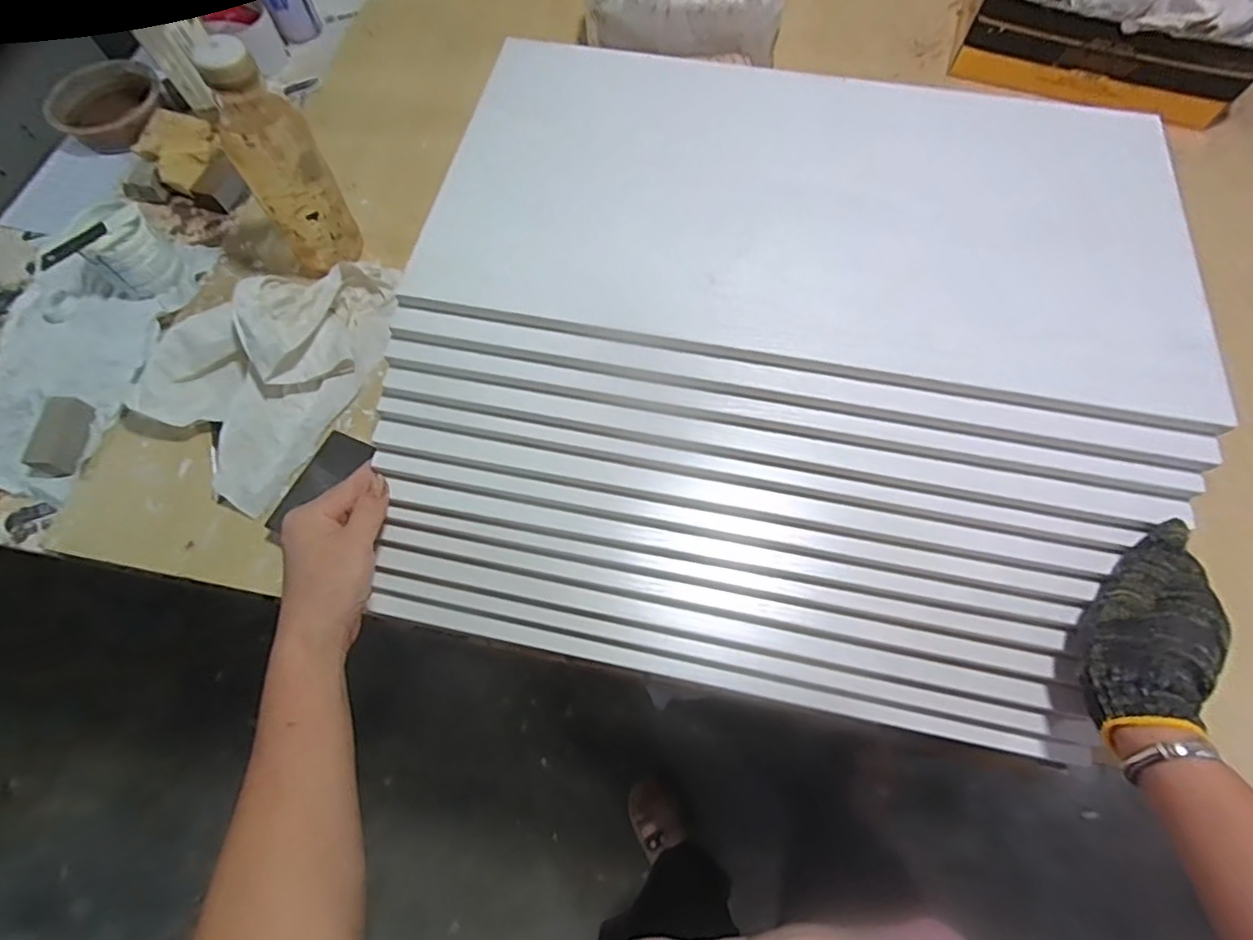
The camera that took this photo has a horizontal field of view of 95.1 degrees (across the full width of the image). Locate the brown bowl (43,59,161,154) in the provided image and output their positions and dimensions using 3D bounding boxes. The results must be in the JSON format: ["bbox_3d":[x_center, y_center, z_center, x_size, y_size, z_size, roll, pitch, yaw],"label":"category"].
[{"bbox_3d":[-0.596,-0.417,0.671,0.116,0.057,0.100,-35,72,-14],"label":"brown bowl"}]

